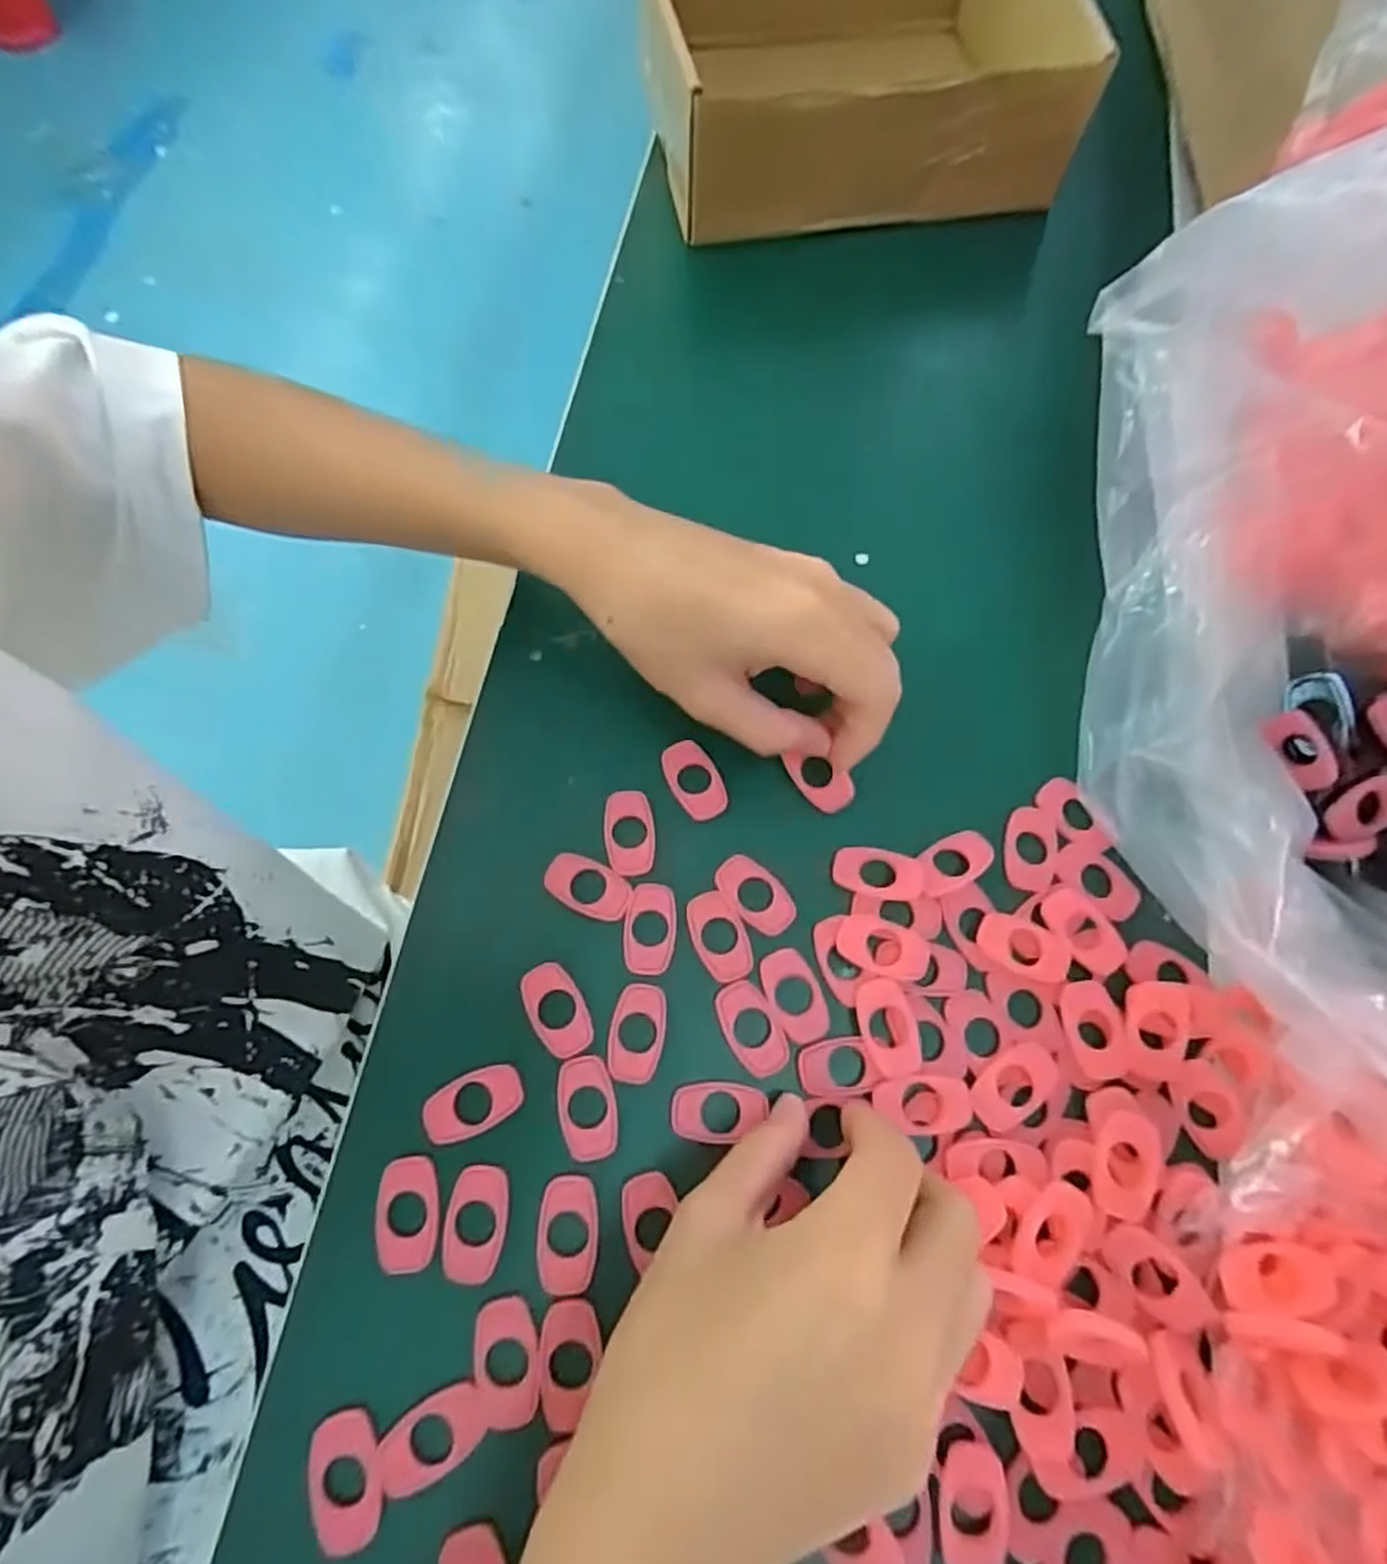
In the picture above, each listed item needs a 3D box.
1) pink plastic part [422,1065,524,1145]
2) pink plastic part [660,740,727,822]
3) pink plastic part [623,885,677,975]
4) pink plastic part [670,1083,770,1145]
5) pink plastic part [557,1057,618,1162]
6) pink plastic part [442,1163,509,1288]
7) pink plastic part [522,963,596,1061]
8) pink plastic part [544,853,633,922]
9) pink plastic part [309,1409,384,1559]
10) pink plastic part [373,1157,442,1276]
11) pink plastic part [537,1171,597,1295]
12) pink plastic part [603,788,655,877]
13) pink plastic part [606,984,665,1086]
[{"bbox_3d":[-0.074,0.108,0.252,0.033,0.004,0.018,-20,70,-8],"label":"pink plastic part"},{"bbox_3d":[0.001,-0.001,0.294,0.019,0.004,0.032,-28,72,-11],"label":"pink plastic part"},{"bbox_3d":[-0.016,0.053,0.273,0.019,0.004,0.032,0,69,0],"label":"pink plastic part"},{"bbox_3d":[0.009,0.111,0.253,0.031,0.004,0.019,0,69,0],"label":"pink plastic part"},{"bbox_3d":[-0.036,0.109,0.252,0.019,0.004,0.032,-9,69,-4],"label":"pink plastic part"},{"bbox_3d":[-0.070,0.141,0.240,0.019,0.004,0.033,1,69,0],"label":"pink plastic part"},{"bbox_3d":[-0.048,0.079,0.263,0.018,0.004,0.032,-32,72,-12],"label":"pink plastic part"},{"bbox_3d":[-0.039,0.038,0.278,0.033,0.004,0.019,26,71,9],"label":"pink plastic part"},{"bbox_3d":[-0.101,0.203,0.219,0.019,0.004,0.032,-13,69,-5],"label":"pink plastic part"},{"bbox_3d":[-0.092,0.139,0.240,0.020,0.004,0.033,0,69,0],"label":"pink plastic part"},{"bbox_3d":[-0.040,0.144,0.240,0.019,0.004,0.033,-2,69,-1],"label":"pink plastic part"},{"bbox_3d":[-0.025,0.019,0.285,0.019,0.004,0.033,-3,69,-1],"label":"pink plastic part"},{"bbox_3d":[-0.019,0.087,0.261,0.019,0.004,0.032,9,69,3],"label":"pink plastic part"}]

